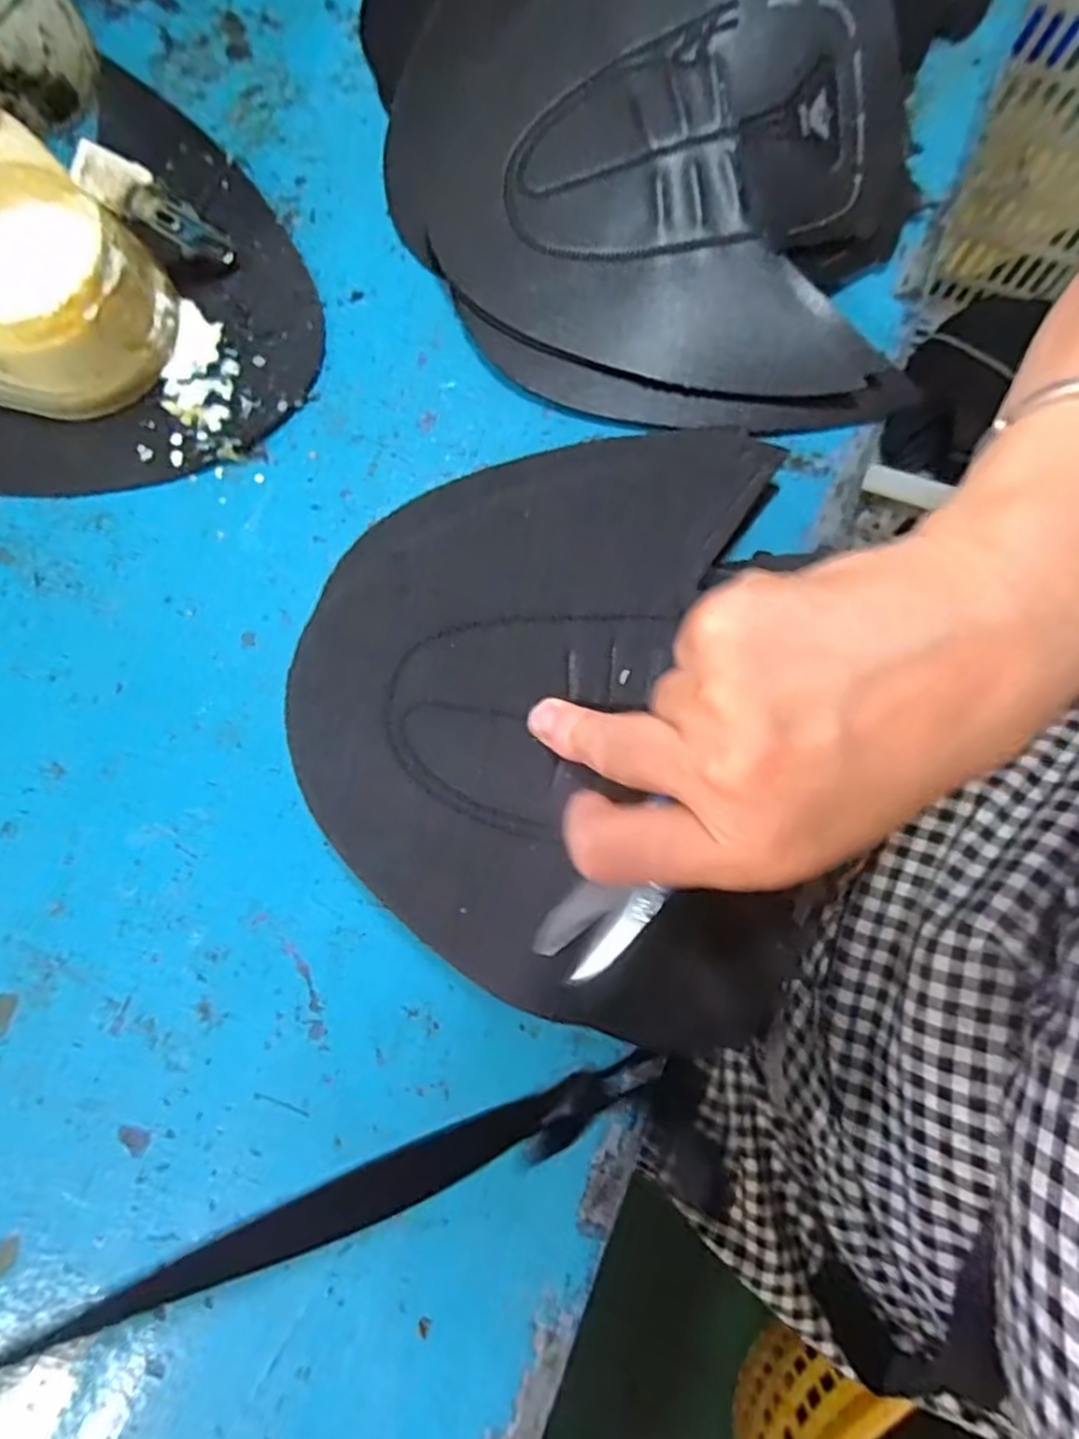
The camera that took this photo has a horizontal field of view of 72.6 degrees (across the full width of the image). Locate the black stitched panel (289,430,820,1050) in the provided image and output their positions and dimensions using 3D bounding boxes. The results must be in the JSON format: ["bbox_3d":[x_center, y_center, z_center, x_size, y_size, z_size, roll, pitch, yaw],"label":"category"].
[{"bbox_3d":[0.003,-0.002,0.249,0.165,0.016,0.206,0,80,-2],"label":"black stitched panel"}]

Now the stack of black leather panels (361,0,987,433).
[{"bbox_3d":[0.057,-0.306,0.302,0.266,0.066,0.356,15,80,3],"label":"stack of black leather panels"}]

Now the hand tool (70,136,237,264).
[{"bbox_3d":[-0.148,-0.199,0.285,0.017,0.059,0.015,-52,57,19],"label":"hand tool"}]

